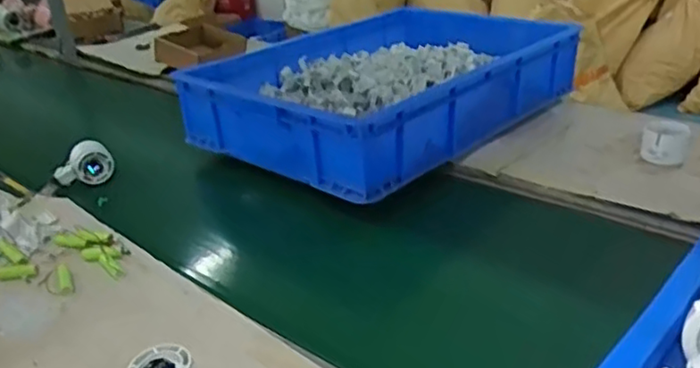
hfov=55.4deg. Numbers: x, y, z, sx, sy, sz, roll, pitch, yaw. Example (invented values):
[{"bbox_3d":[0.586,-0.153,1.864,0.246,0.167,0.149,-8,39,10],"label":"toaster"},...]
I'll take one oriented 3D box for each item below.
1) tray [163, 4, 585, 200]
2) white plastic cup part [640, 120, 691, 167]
[{"bbox_3d":[0.082,-0.189,1.147,0.414,0.124,0.649,20,36,39],"label":"tray"},{"bbox_3d":[0.433,-0.055,0.916,0.061,0.041,0.056,7,29,22],"label":"white plastic cup part"}]

